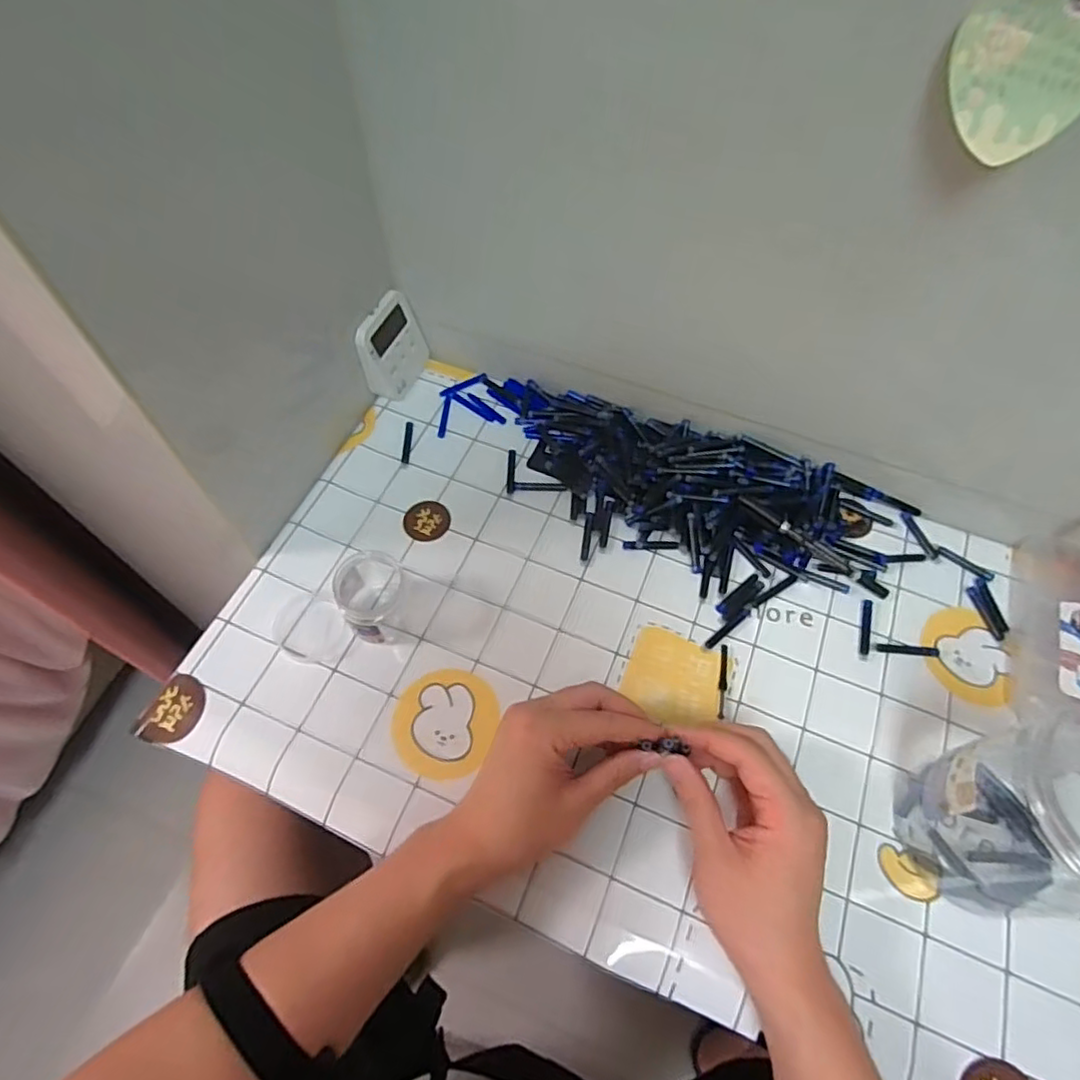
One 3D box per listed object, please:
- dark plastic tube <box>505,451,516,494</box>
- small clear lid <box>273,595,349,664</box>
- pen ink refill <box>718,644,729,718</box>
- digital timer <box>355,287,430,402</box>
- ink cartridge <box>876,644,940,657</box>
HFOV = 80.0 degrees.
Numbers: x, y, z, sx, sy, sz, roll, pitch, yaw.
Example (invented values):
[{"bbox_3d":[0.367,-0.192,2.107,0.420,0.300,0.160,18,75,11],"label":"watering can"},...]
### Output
[{"bbox_3d":[-0.026,-0.062,0.574,0.008,0.004,0.046,2,61,0],"label":"dark plastic tube"},{"bbox_3d":[-0.177,0.069,0.498,0.058,0.008,0.048,30,65,15],"label":"small clear lid"},{"bbox_3d":[0.137,0.105,0.480,0.006,0.004,0.058,11,61,5],"label":"pen ink refill"},{"bbox_3d":[-0.135,-0.178,0.596,0.028,0.076,0.077,19,62,9],"label":"digital timer"},{"bbox_3d":[0.284,0.085,0.495,0.049,0.004,0.007,4,61,2],"label":"ink cartridge"}]

